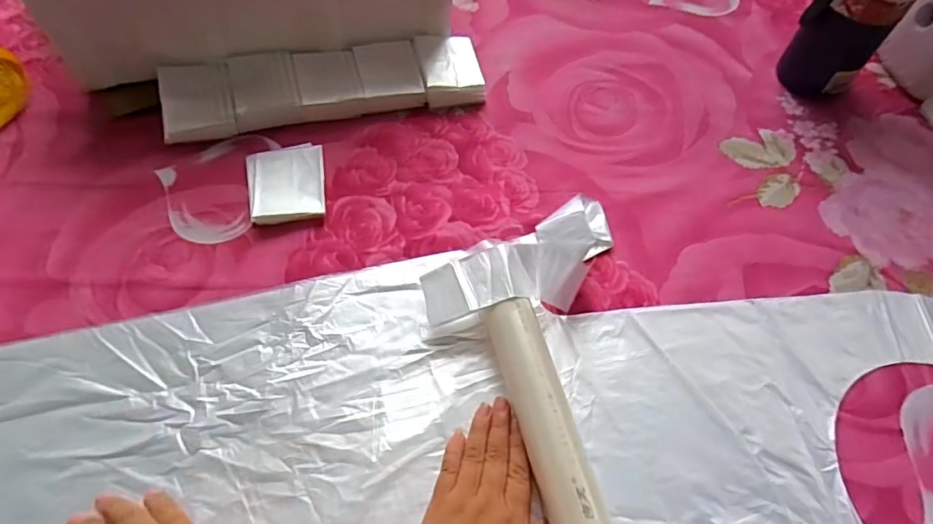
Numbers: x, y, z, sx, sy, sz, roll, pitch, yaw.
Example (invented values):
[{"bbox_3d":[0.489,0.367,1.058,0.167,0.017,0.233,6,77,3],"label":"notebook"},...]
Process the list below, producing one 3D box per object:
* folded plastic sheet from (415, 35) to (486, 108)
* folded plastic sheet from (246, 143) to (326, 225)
[{"bbox_3d":[-0.020,-0.210,0.587,0.063,0.026,0.088,-10,62,-10],"label":"folded plastic sheet"},{"bbox_3d":[-0.170,-0.074,0.507,0.069,0.017,0.082,-10,62,-10],"label":"folded plastic sheet"}]

